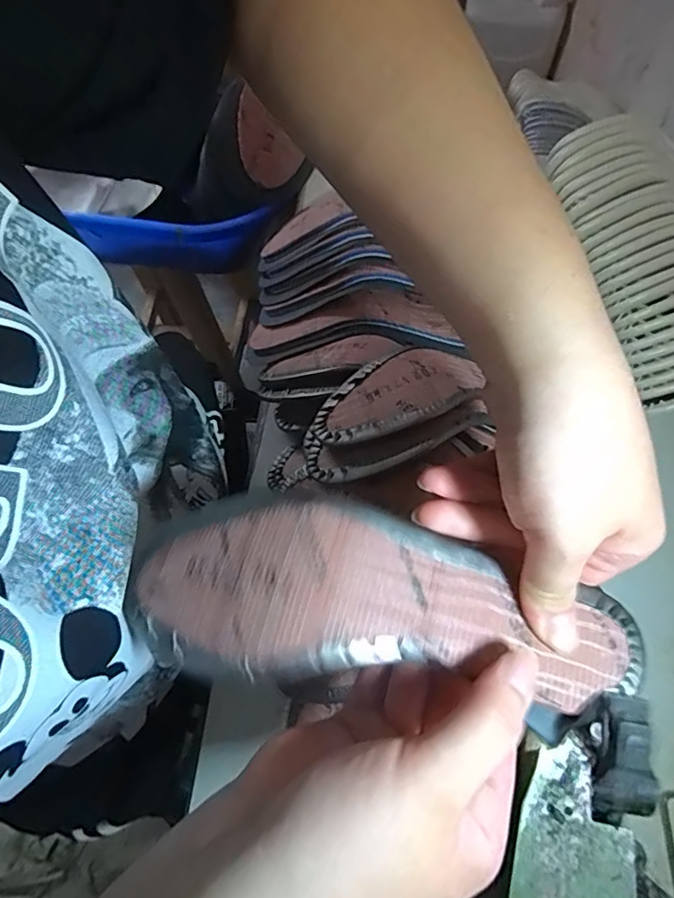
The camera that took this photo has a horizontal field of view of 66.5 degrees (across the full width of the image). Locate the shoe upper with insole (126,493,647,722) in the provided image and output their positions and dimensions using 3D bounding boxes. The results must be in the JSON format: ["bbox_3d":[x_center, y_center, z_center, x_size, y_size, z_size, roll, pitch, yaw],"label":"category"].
[{"bbox_3d":[0.017,0.068,0.214,0.213,0.034,0.074,8,66,4],"label":"shoe upper with insole"}]

